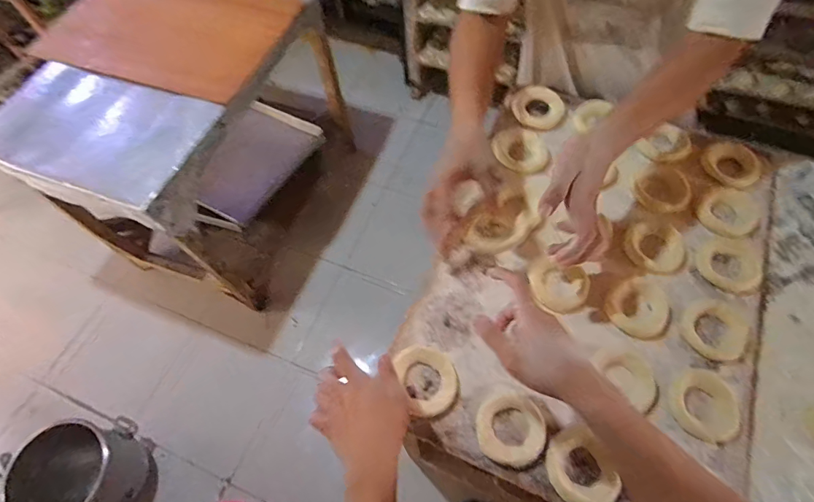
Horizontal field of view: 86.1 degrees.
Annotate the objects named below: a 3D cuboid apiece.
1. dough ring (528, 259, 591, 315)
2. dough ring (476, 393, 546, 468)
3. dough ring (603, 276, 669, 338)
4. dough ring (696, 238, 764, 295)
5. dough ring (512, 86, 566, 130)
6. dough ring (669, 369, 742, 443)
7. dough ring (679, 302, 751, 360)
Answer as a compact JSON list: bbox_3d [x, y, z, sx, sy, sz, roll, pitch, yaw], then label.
[{"bbox_3d":[0.208,0.048,0.602,0.080,0.011,0.072,18,65,13],"label":"dough ring"},{"bbox_3d":[0.123,0.210,0.517,0.077,0.018,0.081,1,62,4],"label":"dough ring"},{"bbox_3d":[0.310,0.072,0.576,0.083,0.016,0.075,-36,65,-14],"label":"dough ring"},{"bbox_3d":[0.448,0.019,0.600,0.084,0.013,0.082,-2,62,3],"label":"dough ring"},{"bbox_3d":[0.223,-0.248,0.753,0.083,0.023,0.088,-2,62,3],"label":"dough ring"},{"bbox_3d":[0.356,0.185,0.521,0.075,0.008,0.080,-2,62,3],"label":"dough ring"},{"bbox_3d":[0.404,0.102,0.570,0.087,0.015,0.079,-37,66,-15],"label":"dough ring"}]

